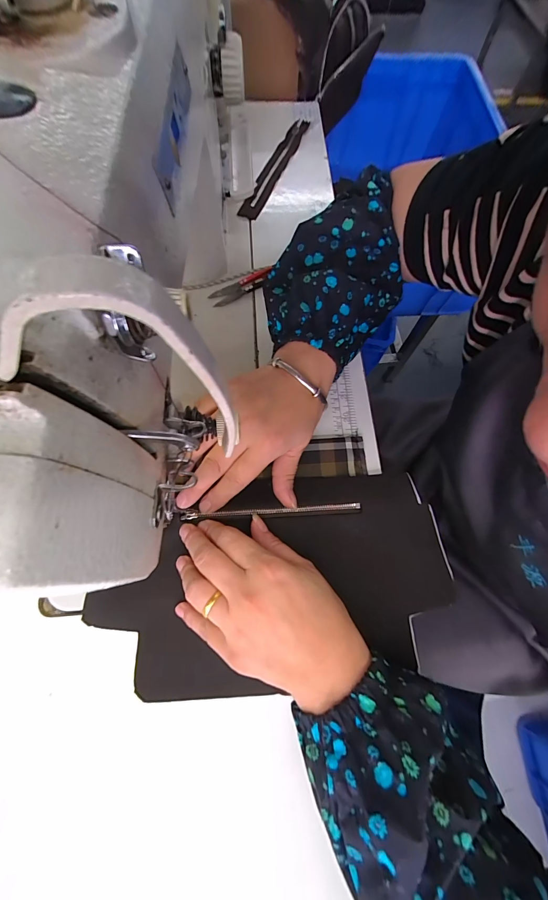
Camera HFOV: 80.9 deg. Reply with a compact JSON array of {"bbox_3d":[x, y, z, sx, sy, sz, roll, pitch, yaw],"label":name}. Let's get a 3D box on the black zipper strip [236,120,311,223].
[{"bbox_3d":[0.003,-0.394,0.446,0.026,0.010,0.219,20,71,5],"label":"black zipper strip"}]

